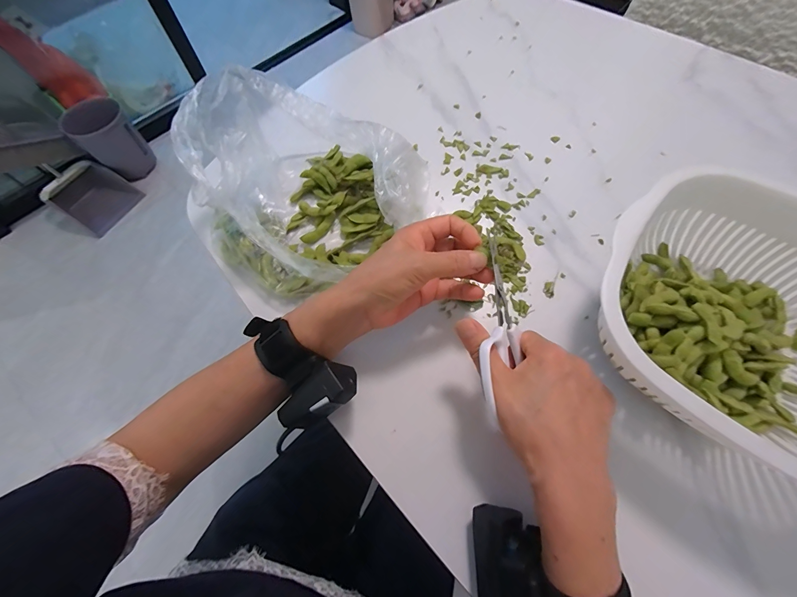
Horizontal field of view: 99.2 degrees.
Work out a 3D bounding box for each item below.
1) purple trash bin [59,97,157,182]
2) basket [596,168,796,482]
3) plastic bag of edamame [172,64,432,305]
[{"bbox_3d":[-1.138,-0.620,1.372,0.206,0.287,0.210,-36,68,-14],"label":"purple trash bin"},{"bbox_3d":[0.293,0.018,0.294,0.242,0.089,0.233,30,69,15],"label":"basket"},{"bbox_3d":[-0.106,-0.118,0.355,0.200,0.110,0.218,-41,70,-16],"label":"plastic bag of edamame"}]

